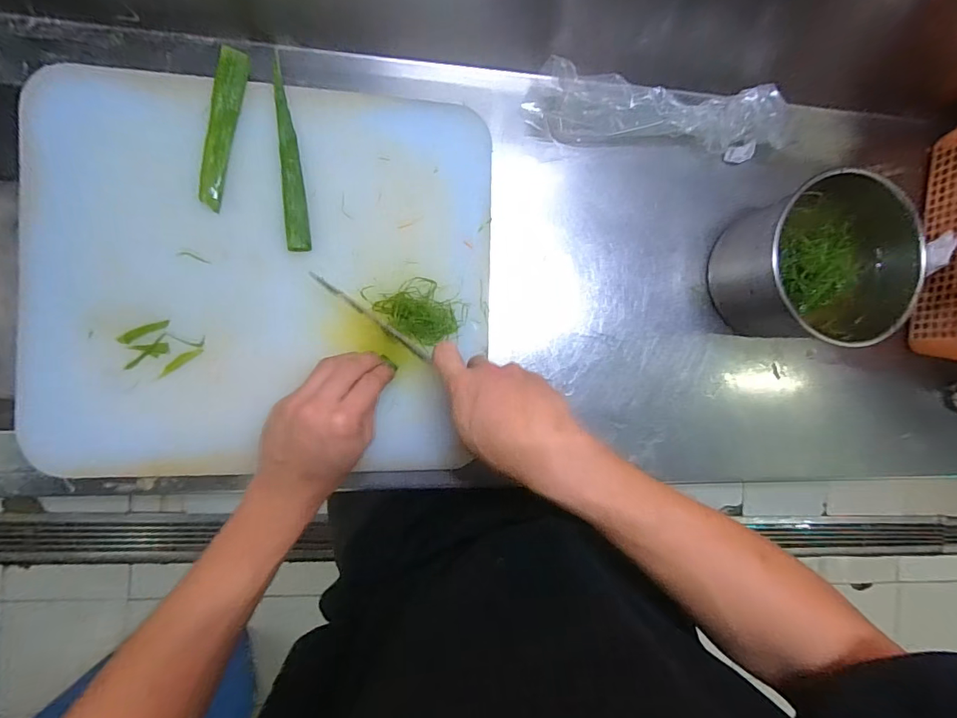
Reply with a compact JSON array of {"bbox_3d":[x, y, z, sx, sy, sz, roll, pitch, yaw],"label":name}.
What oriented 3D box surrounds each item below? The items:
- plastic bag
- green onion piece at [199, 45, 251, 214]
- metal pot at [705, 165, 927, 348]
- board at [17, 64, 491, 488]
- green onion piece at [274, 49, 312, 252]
[{"bbox_3d":[0.188,-0.249,0.456,0.275,0.051,0.061,5,92,-9],"label":"plastic bag"},{"bbox_3d":[-0.223,-0.201,0.385,0.023,0.011,0.136,12,91,-9],"label":"green onion piece"},{"bbox_3d":[0.329,-0.094,0.452,0.154,0.111,0.150,0,93,-8],"label":"metal pot"},{"bbox_3d":[-0.182,-0.070,0.395,0.383,0.016,0.341,2,92,-10],"label":"board"},{"bbox_3d":[-0.166,-0.180,0.392,0.019,0.009,0.168,-6,93,-8],"label":"green onion piece"}]

